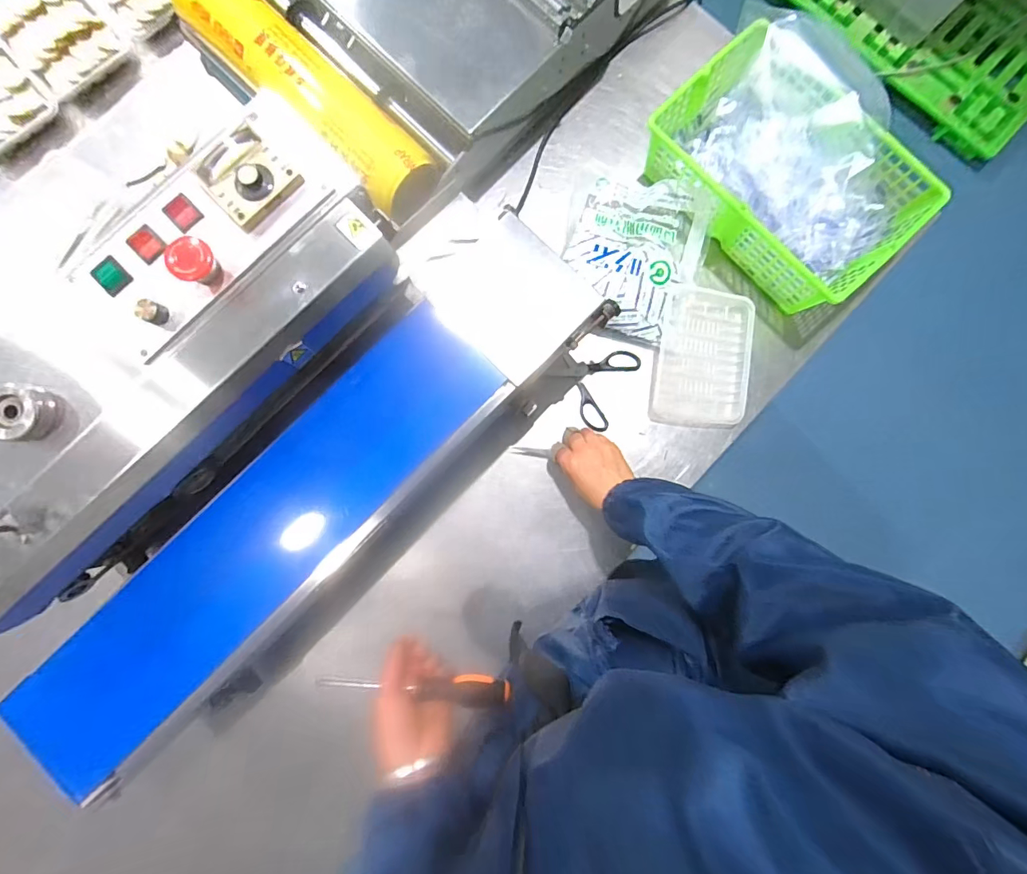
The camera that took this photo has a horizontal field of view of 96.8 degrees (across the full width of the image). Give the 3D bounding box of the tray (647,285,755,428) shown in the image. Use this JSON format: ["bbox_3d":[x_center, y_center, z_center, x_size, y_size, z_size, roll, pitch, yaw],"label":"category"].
[{"bbox_3d":[0.270,-0.113,0.642,0.135,0.027,0.188,6,84,0],"label":"tray"}]

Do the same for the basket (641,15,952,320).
[{"bbox_3d":[0.364,-0.354,0.618,0.220,0.081,0.331,-44,87,-5],"label":"basket"}]

